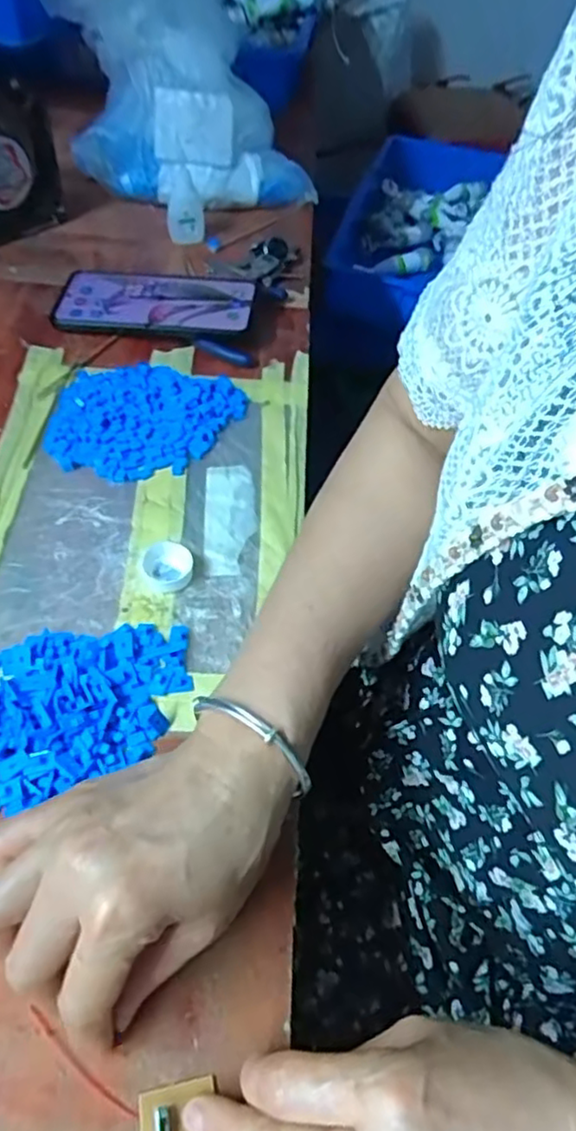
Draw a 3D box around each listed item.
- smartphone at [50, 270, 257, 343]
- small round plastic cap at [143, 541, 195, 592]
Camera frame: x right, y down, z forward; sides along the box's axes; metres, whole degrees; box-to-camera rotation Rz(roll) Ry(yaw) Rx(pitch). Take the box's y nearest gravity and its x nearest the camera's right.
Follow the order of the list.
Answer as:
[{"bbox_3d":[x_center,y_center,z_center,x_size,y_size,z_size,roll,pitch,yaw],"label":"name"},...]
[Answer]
[{"bbox_3d":[-0.115,-0.225,0.558,0.168,0.012,0.078,5,57,6],"label":"smartphone"},{"bbox_3d":[-0.073,0.001,0.399,0.030,0.012,0.030,2,52,-2],"label":"small round plastic cap"}]

